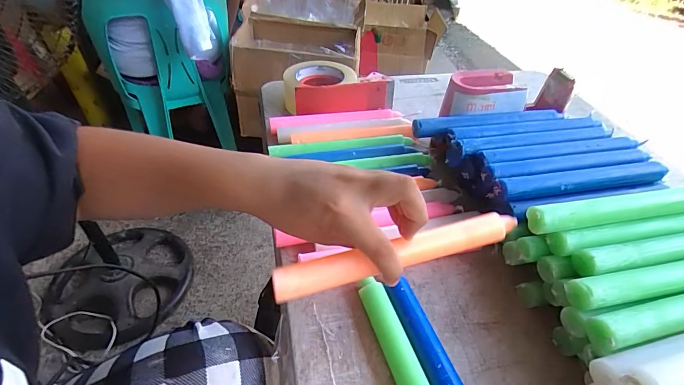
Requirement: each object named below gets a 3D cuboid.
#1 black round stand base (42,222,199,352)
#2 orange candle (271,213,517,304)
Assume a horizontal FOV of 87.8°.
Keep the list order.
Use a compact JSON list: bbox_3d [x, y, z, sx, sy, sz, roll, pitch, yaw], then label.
[{"bbox_3d":[-0.682,0.261,1.106,0.380,0.097,0.401,2,44,-2],"label":"black round stand base"},{"bbox_3d":[0.050,0.046,0.275,0.207,0.019,0.020,-10,44,-19],"label":"orange candle"}]

